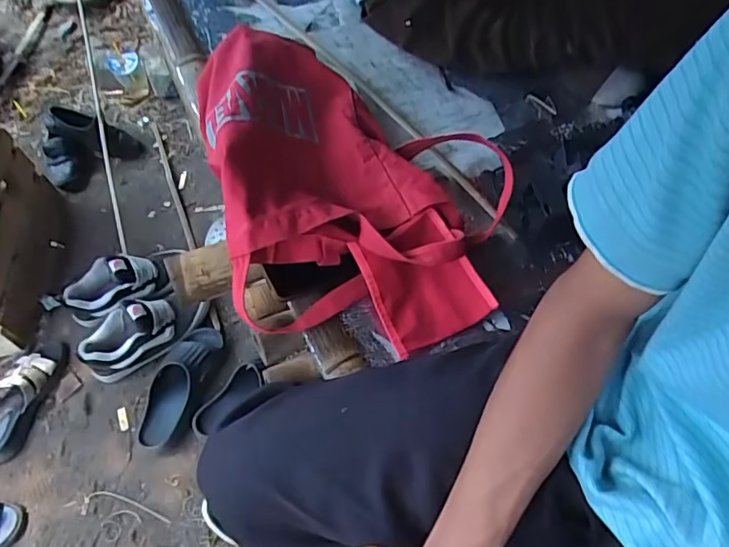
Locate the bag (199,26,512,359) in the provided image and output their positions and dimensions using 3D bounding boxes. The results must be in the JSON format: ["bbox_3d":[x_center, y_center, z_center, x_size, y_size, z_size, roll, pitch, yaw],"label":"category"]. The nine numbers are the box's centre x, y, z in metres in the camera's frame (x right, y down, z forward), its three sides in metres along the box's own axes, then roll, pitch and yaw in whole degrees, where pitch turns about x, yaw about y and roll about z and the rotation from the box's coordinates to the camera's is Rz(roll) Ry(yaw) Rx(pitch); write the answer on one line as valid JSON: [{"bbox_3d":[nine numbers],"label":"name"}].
[{"bbox_3d":[0.000,-0.133,0.668,0.359,0.122,0.446,-14,59,-9],"label":"bag"}]

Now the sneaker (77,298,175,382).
[{"bbox_3d":[-0.496,0.131,1.160,0.190,0.131,0.129,-17,60,-12],"label":"sneaker"}]

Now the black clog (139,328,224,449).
[{"bbox_3d":[-0.375,0.218,1.101,0.117,0.083,0.257,19,60,11],"label":"black clog"}]

